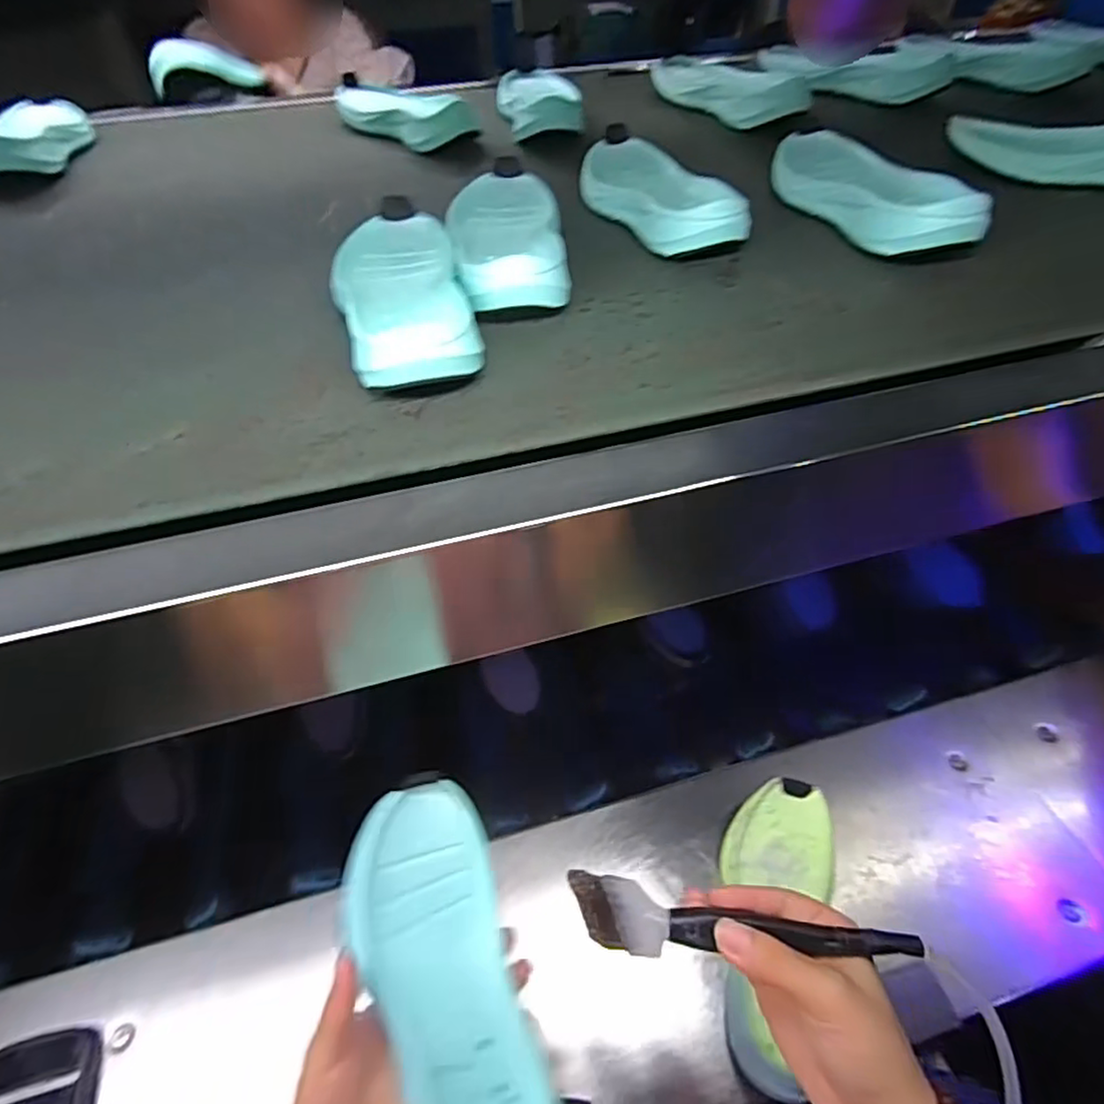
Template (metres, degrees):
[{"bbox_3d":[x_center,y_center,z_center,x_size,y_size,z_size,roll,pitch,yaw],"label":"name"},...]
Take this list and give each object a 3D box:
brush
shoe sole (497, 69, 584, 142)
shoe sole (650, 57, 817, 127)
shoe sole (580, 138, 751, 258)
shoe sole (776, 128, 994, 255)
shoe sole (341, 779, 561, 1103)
[{"bbox_3d":[0.092,0.192,0.320,0.170,0.007,0.032,8,74,7],"label":"brush"},{"bbox_3d":[-0.021,-0.506,0.720,0.083,0.039,0.193,-7,48,-5],"label":"shoe sole"},{"bbox_3d":[0.188,-0.527,0.733,0.095,0.039,0.227,-23,51,-18],"label":"shoe sole"},{"bbox_3d":[0.080,-0.298,0.530,0.091,0.035,0.208,-13,49,-10],"label":"shoe sole"},{"bbox_3d":[0.244,-0.297,0.516,0.091,0.034,0.211,-6,48,-4],"label":"shoe sole"},{"bbox_3d":[-0.051,0.228,0.346,0.082,0.028,0.199,-7,68,-36],"label":"shoe sole"}]

